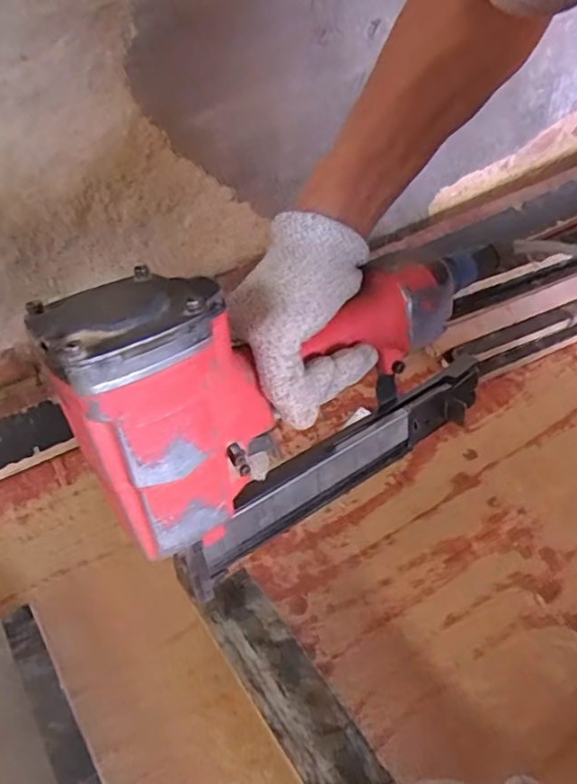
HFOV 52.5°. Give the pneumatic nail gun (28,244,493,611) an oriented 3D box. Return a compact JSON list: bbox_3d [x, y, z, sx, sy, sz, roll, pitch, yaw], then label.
[{"bbox_3d":[0.018,-0.016,0.377,0.294,0.242,0.067,-32,55,-22],"label":"pneumatic nail gun"}]

